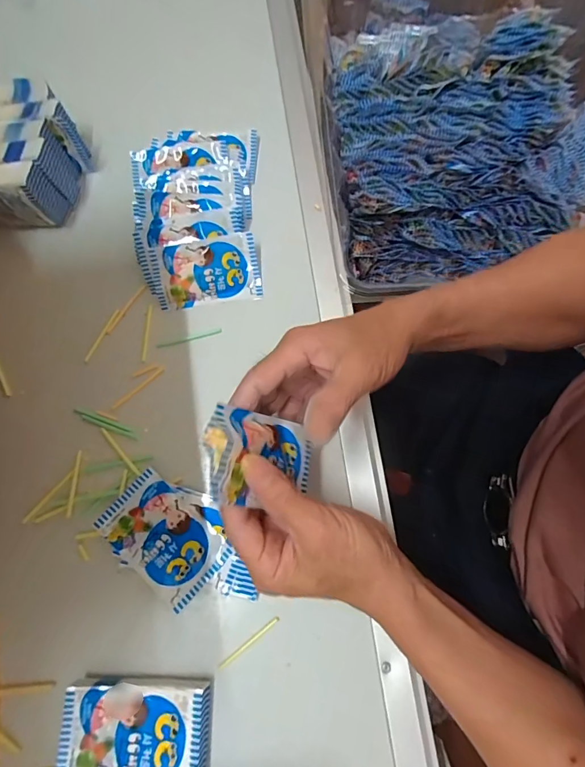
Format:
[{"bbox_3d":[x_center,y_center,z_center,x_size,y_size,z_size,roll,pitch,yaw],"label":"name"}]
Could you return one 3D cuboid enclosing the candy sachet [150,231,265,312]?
[{"bbox_3d":[-0.087,-0.112,0.411,0.104,0.011,0.061,-10,98,-6],"label":"candy sachet"}]

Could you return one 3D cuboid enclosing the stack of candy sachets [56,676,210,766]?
[{"bbox_3d":[-0.115,0.260,0.306,0.105,0.019,0.066,2,75,2],"label":"stack of candy sachets"}]

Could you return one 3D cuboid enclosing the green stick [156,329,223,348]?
[{"bbox_3d":[-0.102,-0.045,0.404,0.064,0.004,0.005,-16,75,-3],"label":"green stick"}]

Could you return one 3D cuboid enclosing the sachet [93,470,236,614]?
[{"bbox_3d":[-0.108,0.129,0.350,0.102,0.013,0.067,39,79,11],"label":"sachet"}]

